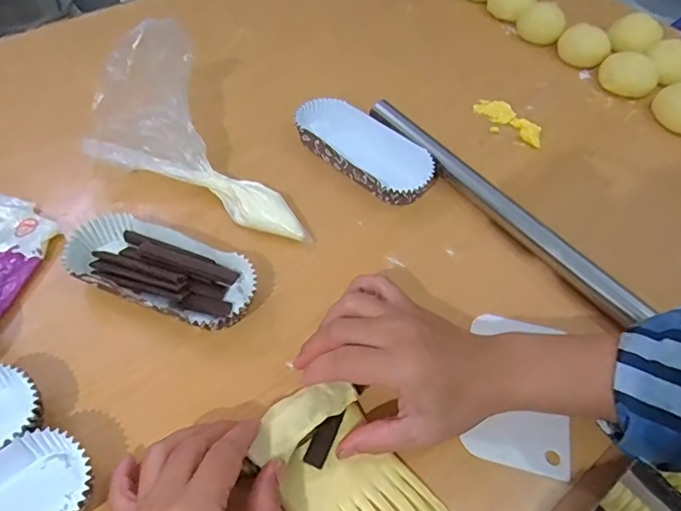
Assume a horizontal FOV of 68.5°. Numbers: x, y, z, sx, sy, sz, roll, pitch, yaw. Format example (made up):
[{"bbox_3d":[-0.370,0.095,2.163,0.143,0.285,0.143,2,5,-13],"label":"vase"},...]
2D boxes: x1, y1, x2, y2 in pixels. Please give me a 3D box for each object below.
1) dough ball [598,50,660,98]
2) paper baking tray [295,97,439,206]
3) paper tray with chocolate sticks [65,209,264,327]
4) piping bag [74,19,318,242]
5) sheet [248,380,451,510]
[{"bbox_3d":[0.326,-0.206,0.566,0.062,0.032,0.052,31,59,18],"label":"dough ball"},{"bbox_3d":[0.019,-0.102,0.479,0.147,0.029,0.062,36,60,21],"label":"paper baking tray"},{"bbox_3d":[-0.142,0.012,0.393,0.145,0.025,0.063,21,56,12],"label":"paper tray with chocolate sticks"},{"bbox_3d":[-0.126,-0.094,0.442,0.132,0.071,0.242,-37,79,-25],"label":"piping bag"},{"bbox_3d":[0.010,0.144,0.302,0.077,0.031,0.136,-36,63,-24],"label":"sheet"}]

